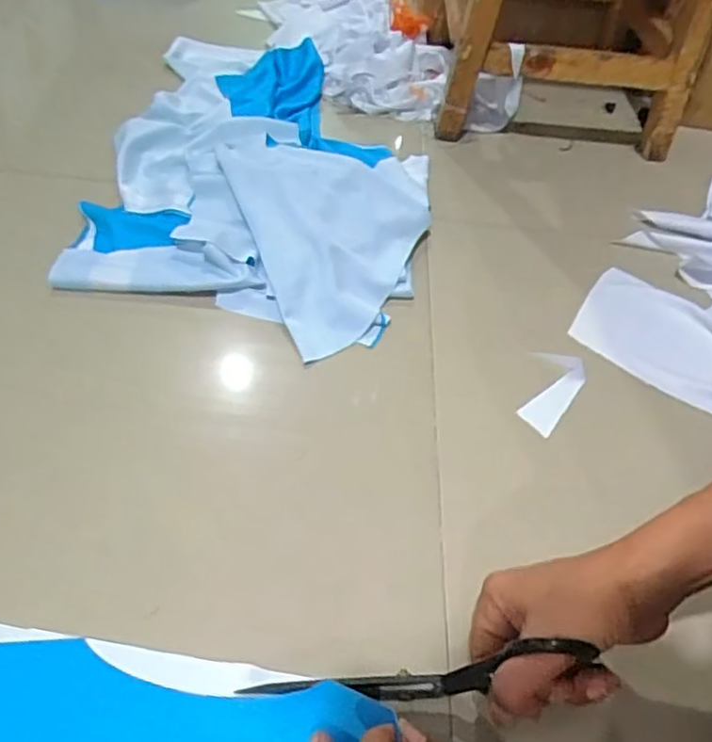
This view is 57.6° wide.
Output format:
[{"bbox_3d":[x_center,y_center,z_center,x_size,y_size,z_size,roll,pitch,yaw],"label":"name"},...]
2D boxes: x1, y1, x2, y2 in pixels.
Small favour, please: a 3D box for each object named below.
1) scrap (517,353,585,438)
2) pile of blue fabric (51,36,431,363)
[{"bbox_3d":[0.183,0.014,0.619,0.053,0.010,0.101,33,53,21],"label":"scrap"},{"bbox_3d":[-0.097,-0.256,0.779,0.368,0.070,0.561,6,49,-1],"label":"pile of blue fabric"}]

